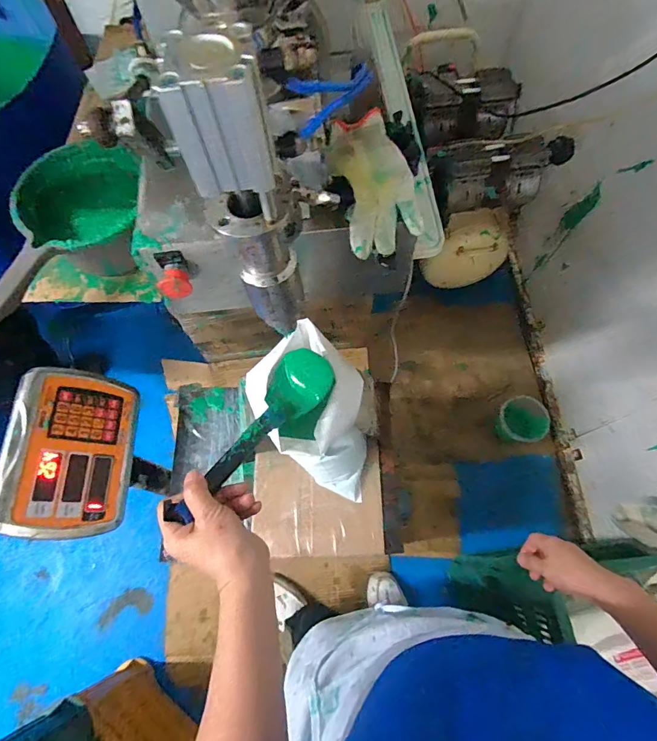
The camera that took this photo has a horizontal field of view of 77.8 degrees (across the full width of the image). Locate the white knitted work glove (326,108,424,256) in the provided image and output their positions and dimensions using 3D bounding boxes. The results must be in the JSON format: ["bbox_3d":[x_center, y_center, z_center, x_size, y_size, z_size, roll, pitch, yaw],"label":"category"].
[{"bbox_3d":[0.047,-0.216,0.470,0.092,0.065,0.147,-22,69,-8],"label":"white knitted work glove"}]

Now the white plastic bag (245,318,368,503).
[{"bbox_3d":[-0.012,0.086,0.646,0.149,0.239,0.226,-40,73,-15],"label":"white plastic bag"}]

